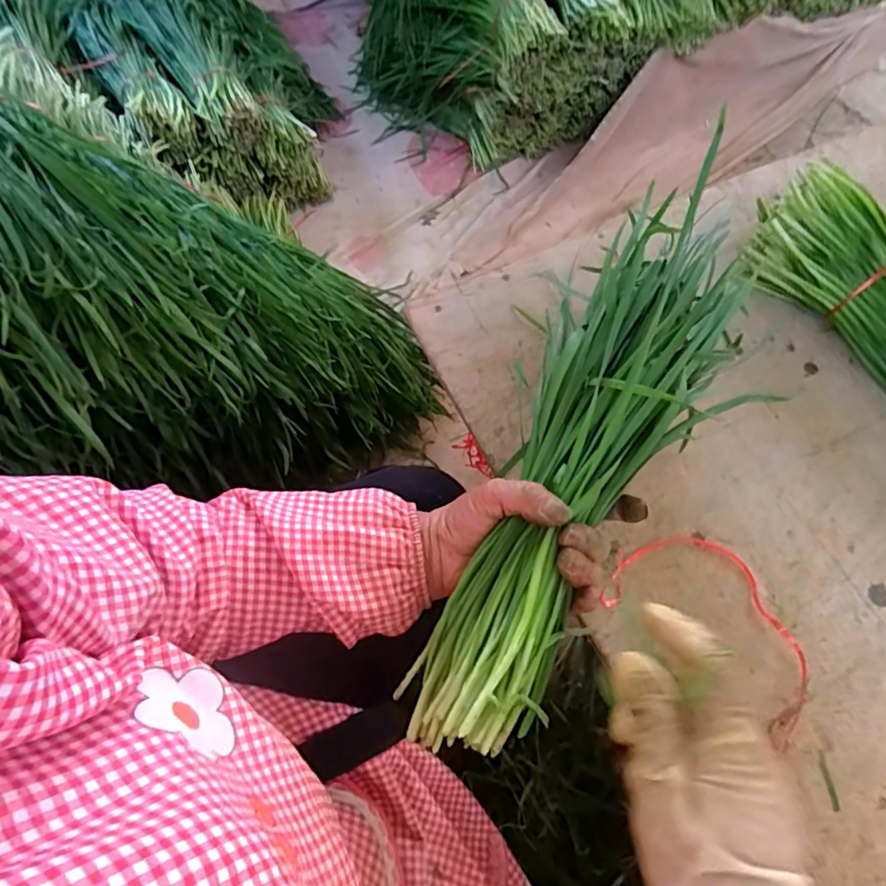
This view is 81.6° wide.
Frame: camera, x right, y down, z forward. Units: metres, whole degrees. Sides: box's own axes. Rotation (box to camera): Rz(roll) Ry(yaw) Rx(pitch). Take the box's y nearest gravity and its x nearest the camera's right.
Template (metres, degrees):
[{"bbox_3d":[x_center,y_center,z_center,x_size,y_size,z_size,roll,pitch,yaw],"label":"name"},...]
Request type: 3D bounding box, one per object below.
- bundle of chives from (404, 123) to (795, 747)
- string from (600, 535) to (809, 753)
[{"bbox_3d":[0.084,0.015,0.322,0.104,0.059,0.354,28,77,11],"label":"bundle of chives"},{"bbox_3d":[0.210,0.131,0.394,0.164,0.006,0.102,37,71,15],"label":"string"}]

